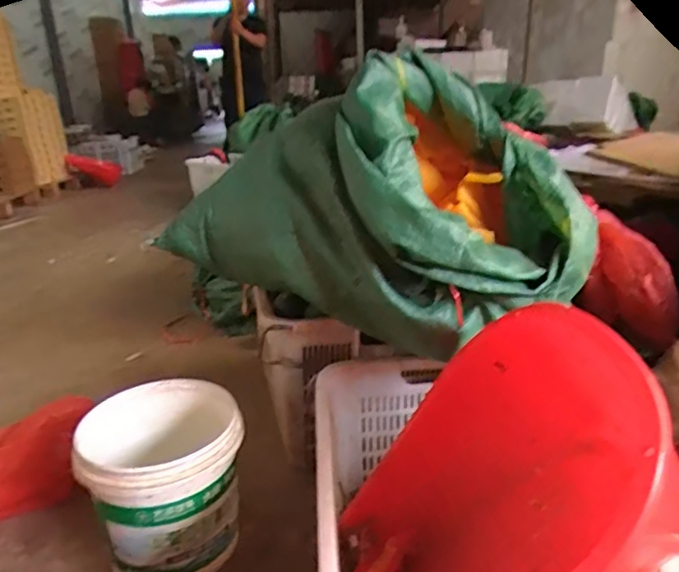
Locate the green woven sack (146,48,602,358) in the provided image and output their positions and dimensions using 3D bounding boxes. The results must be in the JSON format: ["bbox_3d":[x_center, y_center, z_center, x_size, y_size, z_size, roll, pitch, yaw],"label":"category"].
[{"bbox_3d":[0.099,-0.170,1.063,0.692,0.423,0.478,9,23,29],"label":"green woven sack"}]

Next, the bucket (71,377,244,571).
[{"bbox_3d":[-0.298,0.352,0.967,0.257,0.271,0.234,-10,21,-19],"label":"bucket"}]

